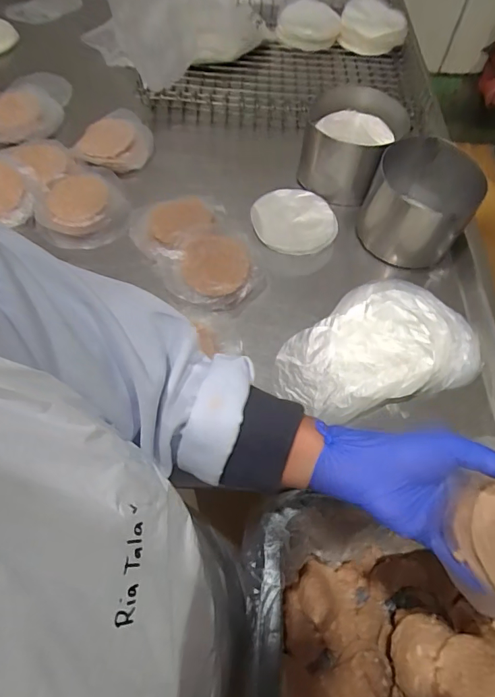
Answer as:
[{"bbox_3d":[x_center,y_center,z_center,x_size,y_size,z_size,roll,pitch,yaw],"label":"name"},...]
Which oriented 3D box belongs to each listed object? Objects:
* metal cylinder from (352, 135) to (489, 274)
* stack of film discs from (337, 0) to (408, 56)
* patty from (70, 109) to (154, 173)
[{"bbox_3d":[0.241,-0.205,0.622,0.141,0.101,0.149,23,62,11],"label":"metal cylinder"},{"bbox_3d":[0.258,-0.657,0.904,0.132,0.051,0.125,13,61,6],"label":"stack of film discs"},{"bbox_3d":[-0.210,-0.320,0.691,0.119,0.028,0.113,0,60,-1],"label":"patty"}]

